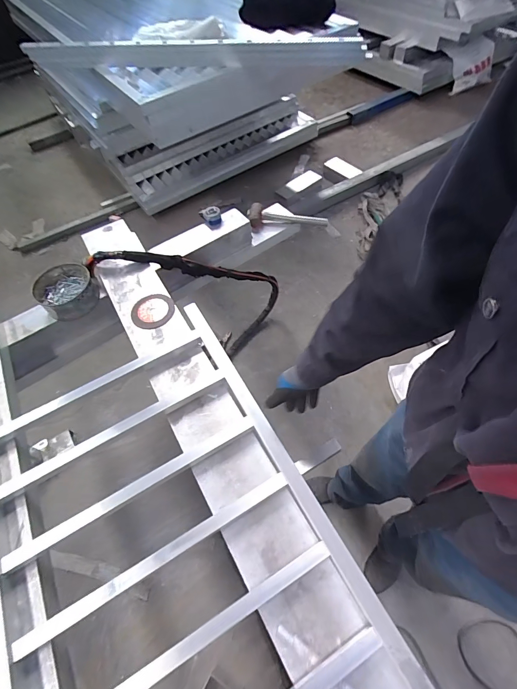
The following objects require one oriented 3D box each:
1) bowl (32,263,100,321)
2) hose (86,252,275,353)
[{"bbox_3d":[-0.582,-0.165,1.044,0.160,0.066,0.169,-2,57,4],"label":"bowl"},{"bbox_3d":[-0.181,-0.192,1.381,0.170,0.882,0.391,36,98,25],"label":"hose"}]

